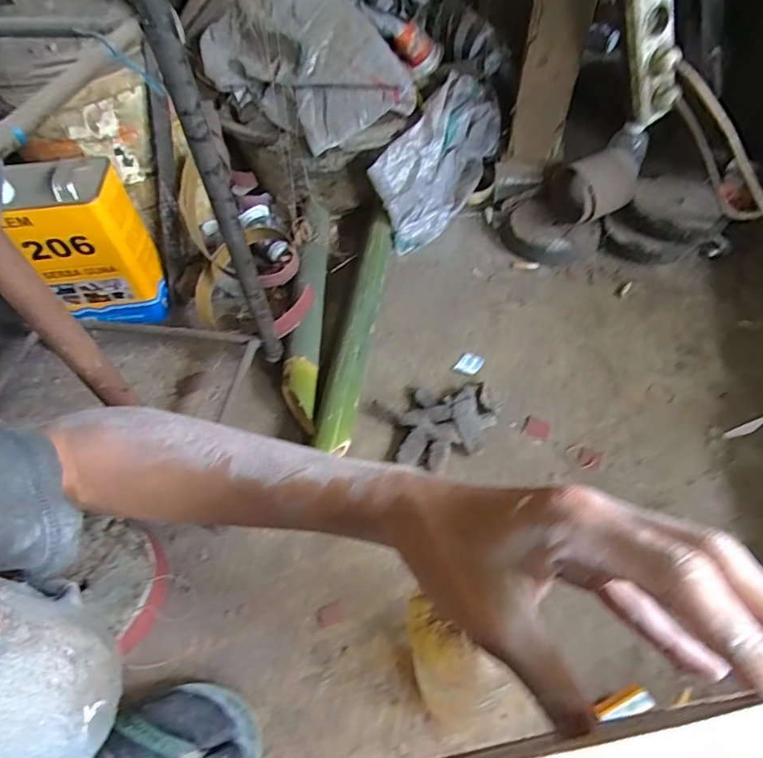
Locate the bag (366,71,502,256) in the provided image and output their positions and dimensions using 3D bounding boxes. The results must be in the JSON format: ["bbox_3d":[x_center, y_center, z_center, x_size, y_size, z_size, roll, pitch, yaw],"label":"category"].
[{"bbox_3d":[0.104,-0.380,0.896,0.074,0.193,0.276,32,63,24],"label":"bag"}]

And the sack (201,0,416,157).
[{"bbox_3d":[-0.119,-0.489,0.792,0.192,0.139,0.320,-37,60,-20],"label":"sack"}]

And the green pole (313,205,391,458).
[{"bbox_3d":[-0.032,-0.107,0.801,0.058,0.054,0.448,5,55,8],"label":"green pole"}]

